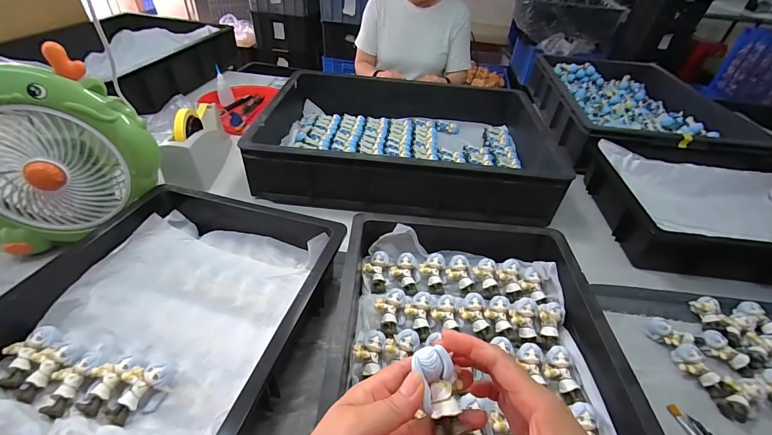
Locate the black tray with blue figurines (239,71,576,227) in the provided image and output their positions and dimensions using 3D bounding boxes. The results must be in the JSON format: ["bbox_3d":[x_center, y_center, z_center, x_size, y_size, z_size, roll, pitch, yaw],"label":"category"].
[{"bbox_3d":[0.037,-0.177,0.782,0.588,0.119,0.417,5,40,-1],"label":"black tray with blue figurines"}]

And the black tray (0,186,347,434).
[{"bbox_3d":[-0.260,0.131,0.383,0.318,0.071,0.472,14,41,10],"label":"black tray"}]

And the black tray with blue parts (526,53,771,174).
[{"bbox_3d":[0.647,-0.310,0.967,0.349,0.139,0.587,7,40,2],"label":"black tray with blue parts"}]

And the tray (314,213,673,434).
[{"bbox_3d":[0.093,0.183,0.380,0.325,0.091,0.463,4,40,-2],"label":"tray"}]

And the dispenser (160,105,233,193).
[{"bbox_3d":[-0.392,-0.161,0.721,0.075,0.116,0.201,3,40,-3],"label":"dispenser"}]

